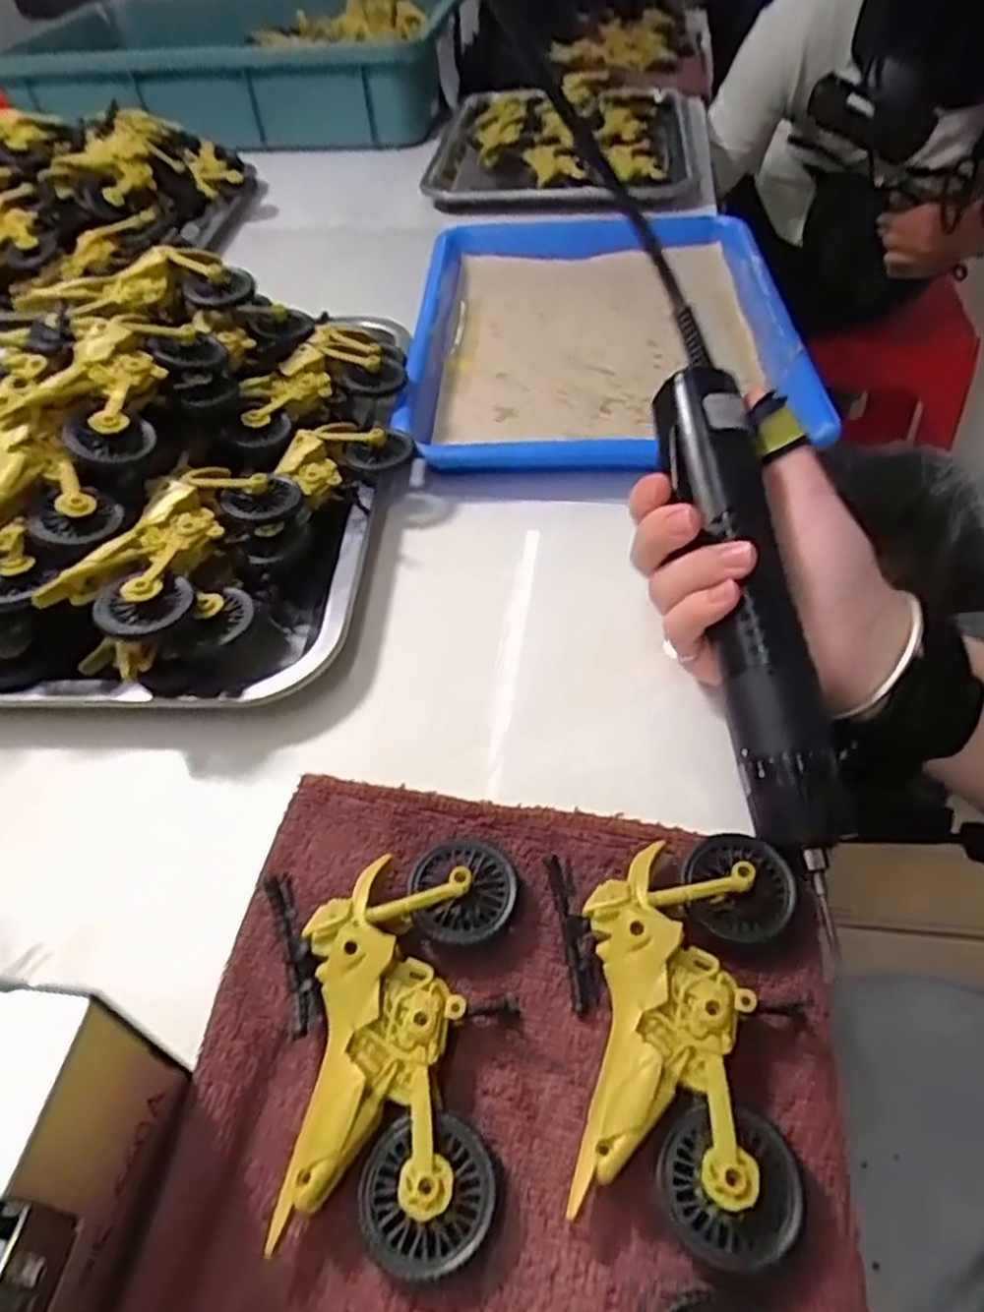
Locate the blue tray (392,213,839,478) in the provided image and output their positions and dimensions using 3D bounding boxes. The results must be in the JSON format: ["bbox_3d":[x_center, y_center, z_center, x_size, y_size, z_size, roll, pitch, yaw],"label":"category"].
[{"bbox_3d":[0.072,-0.241,0.551,0.240,0.037,0.353,-2,47,2],"label":"blue tray"}]

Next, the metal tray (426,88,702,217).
[{"bbox_3d":[0.075,-0.527,0.789,0.272,0.035,0.334,4,49,5],"label":"metal tray"}]

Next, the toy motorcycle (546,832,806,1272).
[{"bbox_3d":[0.057,0.109,0.235,0.074,0.024,0.113,1,48,5],"label":"toy motorcycle"}]

